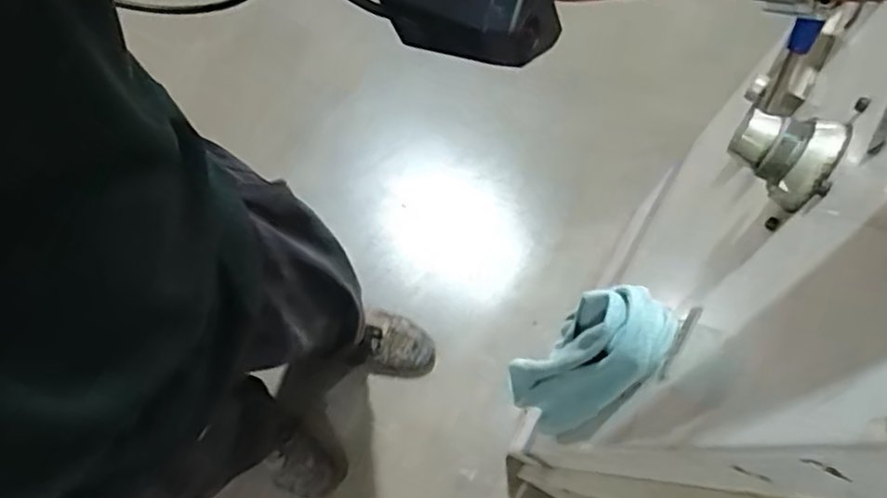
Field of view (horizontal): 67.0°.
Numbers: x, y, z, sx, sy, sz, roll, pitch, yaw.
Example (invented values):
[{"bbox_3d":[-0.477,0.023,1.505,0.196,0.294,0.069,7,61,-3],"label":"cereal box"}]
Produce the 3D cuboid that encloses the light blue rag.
[{"bbox_3d":[0.126,0.120,0.667,0.074,0.348,0.101,27,75,8],"label":"light blue rag"}]

